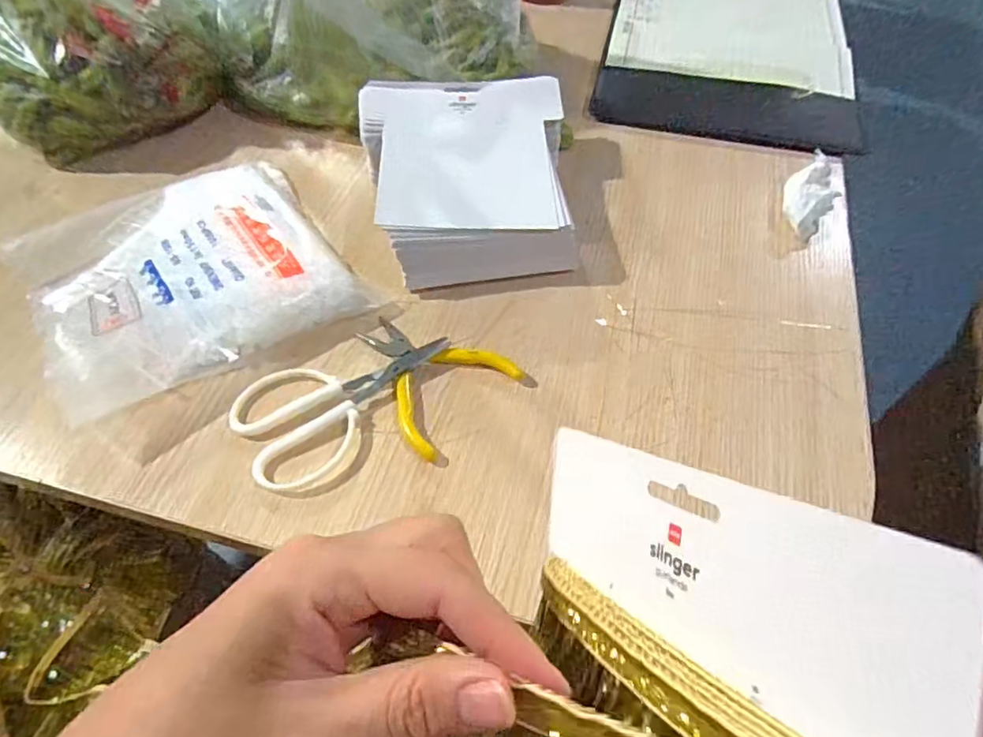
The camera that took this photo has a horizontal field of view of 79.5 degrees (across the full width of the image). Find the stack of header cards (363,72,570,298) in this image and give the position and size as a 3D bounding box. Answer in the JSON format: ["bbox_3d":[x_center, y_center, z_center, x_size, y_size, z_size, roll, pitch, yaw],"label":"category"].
[{"bbox_3d":[-0.016,-0.153,0.477,0.157,0.053,0.190,-7,56,-5],"label":"stack of header cards"}]

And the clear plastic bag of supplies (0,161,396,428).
[{"bbox_3d":[-0.219,-0.069,0.429,0.204,0.034,0.193,-32,62,-20],"label":"clear plastic bag of supplies"}]

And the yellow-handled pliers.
[{"bbox_3d":[-0.046,0.000,0.397,0.107,0.009,0.086,39,64,23],"label":"yellow-handled pliers"}]

